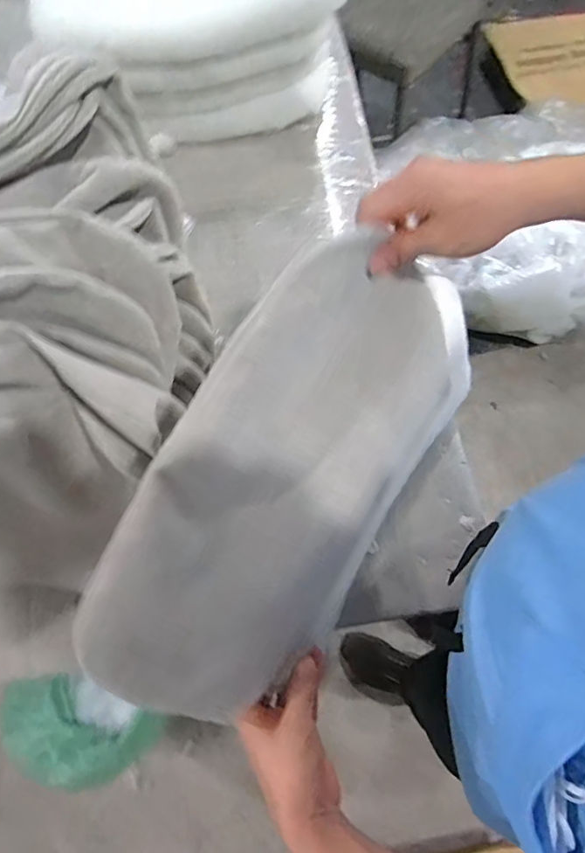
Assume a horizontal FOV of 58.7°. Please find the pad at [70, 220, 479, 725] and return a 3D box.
[{"bbox_3d":[0.006,0.045,0.439,0.225,0.029,0.414,31,87,-31],"label":"pad"}]

